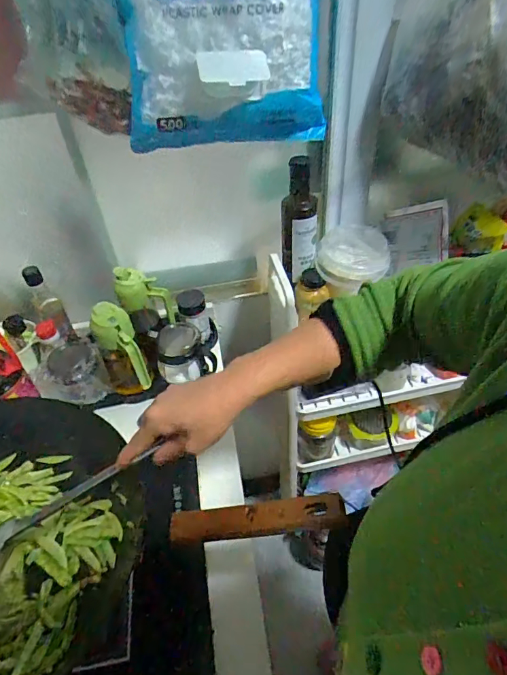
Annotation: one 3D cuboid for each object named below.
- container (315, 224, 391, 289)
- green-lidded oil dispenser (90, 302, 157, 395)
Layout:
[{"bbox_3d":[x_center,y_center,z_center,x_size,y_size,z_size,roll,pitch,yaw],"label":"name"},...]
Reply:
[{"bbox_3d":[0.166,-0.138,0.736,0.122,0.050,0.121,0,45,5],"label":"container"},{"bbox_3d":[-0.208,0.020,0.727,0.081,0.156,0.068,7,46,13],"label":"green-lidded oil dispenser"}]

